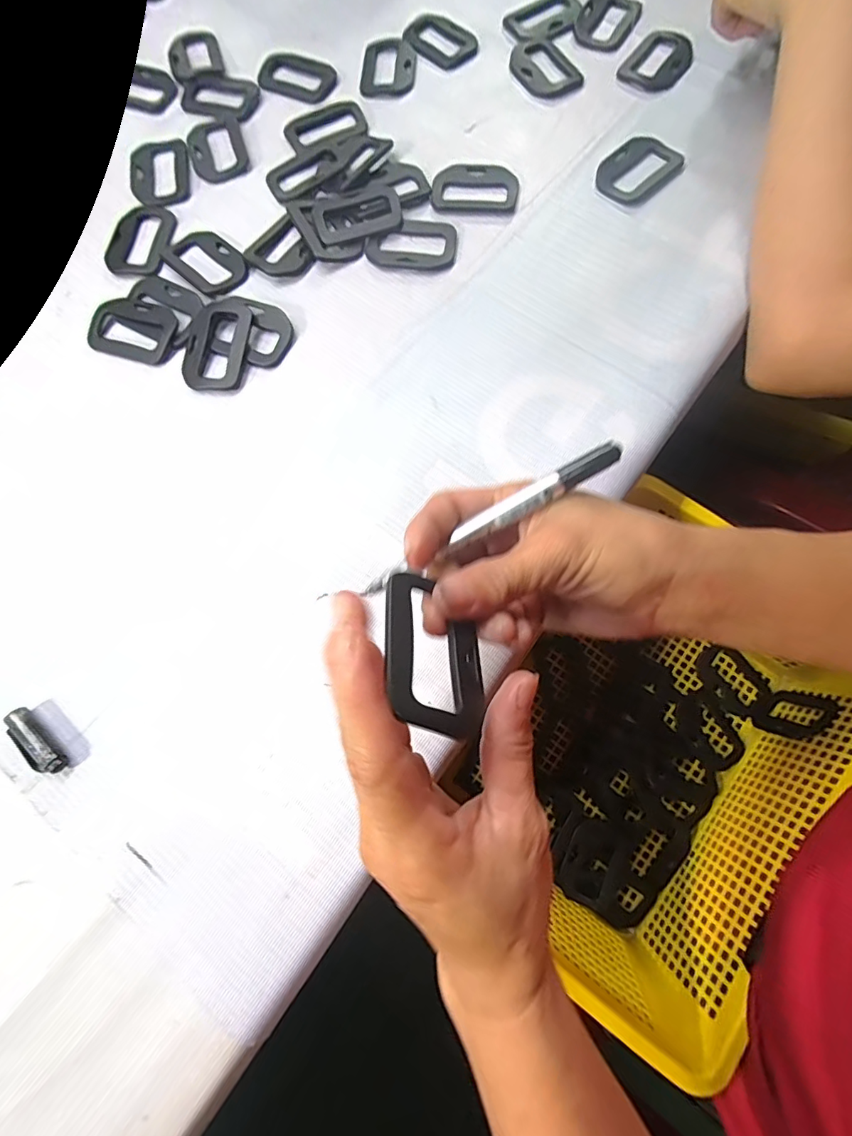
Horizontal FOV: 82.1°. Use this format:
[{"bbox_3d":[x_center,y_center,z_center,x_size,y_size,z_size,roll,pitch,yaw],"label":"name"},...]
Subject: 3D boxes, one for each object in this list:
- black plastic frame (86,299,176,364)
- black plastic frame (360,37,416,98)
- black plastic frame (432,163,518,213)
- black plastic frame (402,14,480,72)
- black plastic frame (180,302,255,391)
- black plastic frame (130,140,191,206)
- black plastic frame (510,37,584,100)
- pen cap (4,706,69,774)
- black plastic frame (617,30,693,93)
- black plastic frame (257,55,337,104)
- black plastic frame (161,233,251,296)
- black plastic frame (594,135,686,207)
[{"bbox_3d":[-0.196,-0.161,0.327,0.057,0.004,0.042,16,75,6],"label":"black plastic frame"},{"bbox_3d":[-0.029,-0.398,0.389,0.041,0.006,0.060,3,74,3],"label":"black plastic frame"},{"bbox_3d":[0.035,-0.273,0.351,0.061,0.004,0.044,5,74,3],"label":"black plastic frame"},{"bbox_3d":[0.012,-0.427,0.395,0.057,0.006,0.041,36,78,11],"label":"black plastic frame"},{"bbox_3d":[-0.137,-0.145,0.318,0.039,0.010,0.063,7,74,4],"label":"black plastic frame"},{"bbox_3d":[-0.200,-0.298,0.368,0.044,0.004,0.065,-9,74,-1],"label":"black plastic frame"},{"bbox_3d":[0.090,-0.390,0.380,0.041,0.004,0.067,-32,76,-7],"label":"black plastic frame"},{"bbox_3d":[-0.204,0.092,0.254,0.041,0.010,0.015,43,80,12],"label":"pen cap"},{"bbox_3d":[0.178,-0.393,0.377,0.046,0.007,0.068,28,77,9],"label":"black plastic frame"},{"bbox_3d":[-0.103,-0.394,0.390,0.054,0.006,0.040,25,76,8],"label":"black plastic frame"},{"bbox_3d":[-0.153,-0.215,0.342,0.060,0.008,0.042,39,79,12],"label":"black plastic frame"},{"bbox_3d":[0.150,-0.284,0.349,0.063,0.005,0.045,-42,77,-9],"label":"black plastic frame"}]

